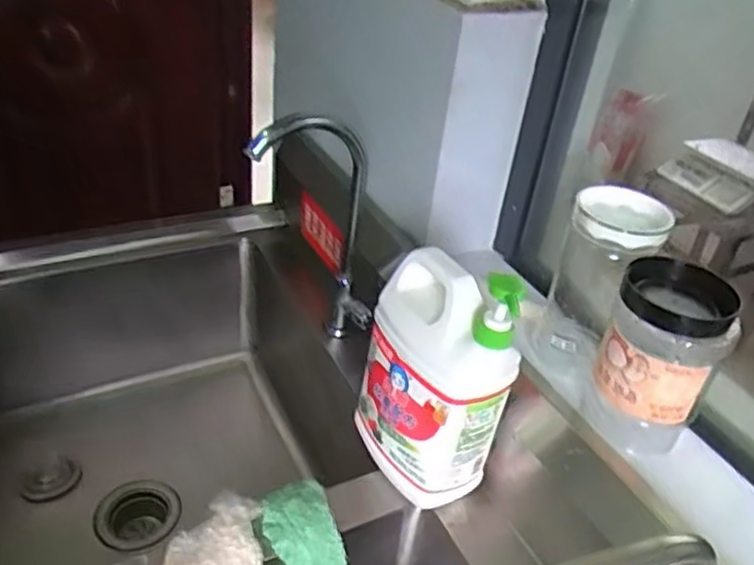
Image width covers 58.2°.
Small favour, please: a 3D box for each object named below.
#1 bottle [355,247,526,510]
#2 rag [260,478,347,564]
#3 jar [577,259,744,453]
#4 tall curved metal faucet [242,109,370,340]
[{"bbox_3d":[0.052,0.084,0.645,0.094,0.240,0.134,-12,38,-24],"label":"bottle"},{"bbox_3d":[-0.076,0.256,0.658,0.065,0.089,0.106,-10,38,-22],"label":"rag"},{"bbox_3d":[0.251,0.060,0.604,0.099,0.139,0.111,24,38,24],"label":"jar"},{"bbox_3d":[-0.072,-0.045,0.791,0.161,0.306,0.076,-17,41,-30],"label":"tall curved metal faucet"}]

